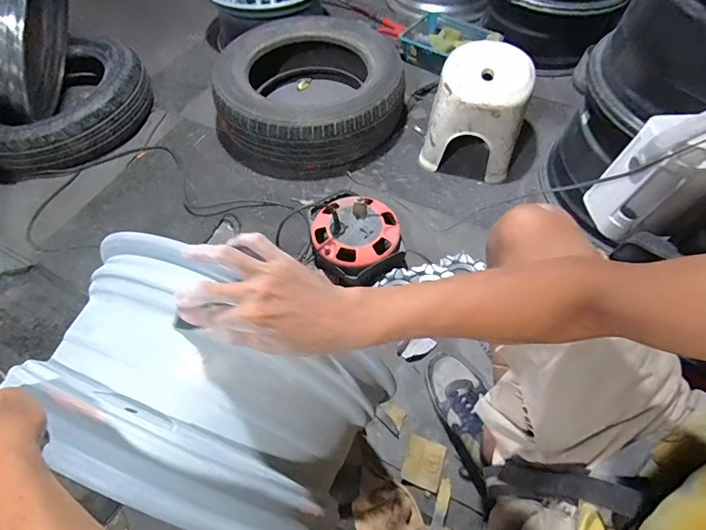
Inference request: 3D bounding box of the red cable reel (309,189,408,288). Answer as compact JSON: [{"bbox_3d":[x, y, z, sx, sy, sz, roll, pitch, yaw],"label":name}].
[{"bbox_3d":[0.003,-0.082,0.920,0.202,0.092,0.254,-14,60,-9],"label":"red cable reel"}]

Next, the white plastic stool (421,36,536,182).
[{"bbox_3d":[0.330,-0.408,1.049,0.230,0.264,0.225,13,58,8],"label":"white plastic stool"}]

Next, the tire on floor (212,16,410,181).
[{"bbox_3d":[-0.135,-0.499,1.128,0.529,0.211,0.465,-3,59,-2],"label":"tire on floor"}]

